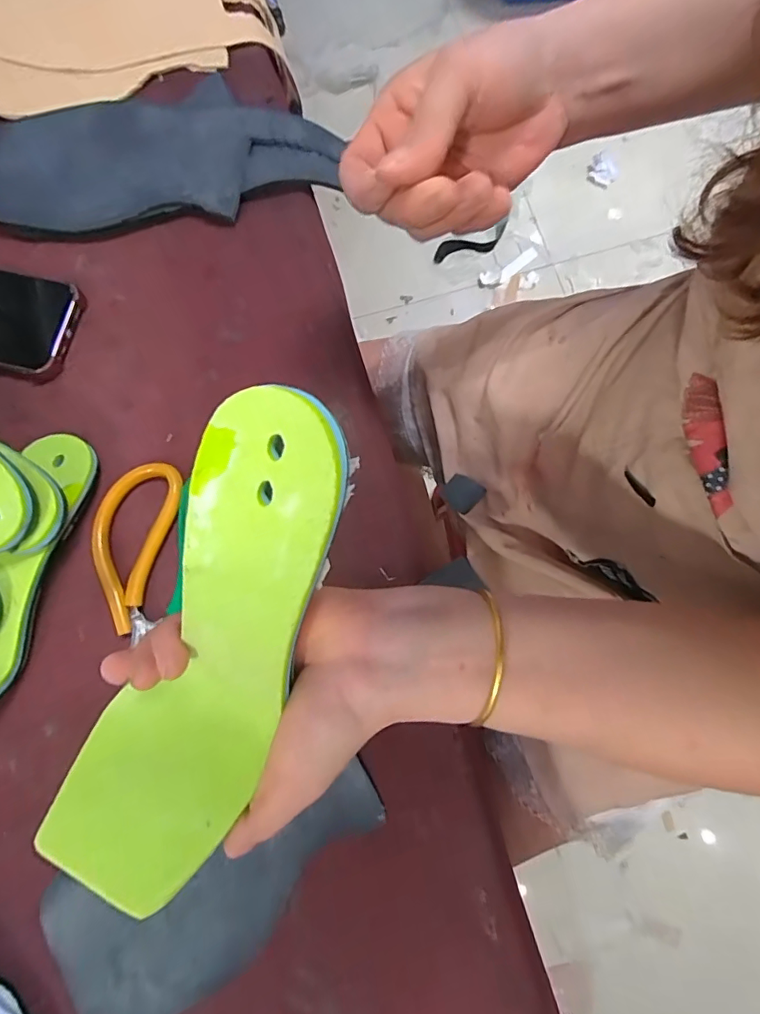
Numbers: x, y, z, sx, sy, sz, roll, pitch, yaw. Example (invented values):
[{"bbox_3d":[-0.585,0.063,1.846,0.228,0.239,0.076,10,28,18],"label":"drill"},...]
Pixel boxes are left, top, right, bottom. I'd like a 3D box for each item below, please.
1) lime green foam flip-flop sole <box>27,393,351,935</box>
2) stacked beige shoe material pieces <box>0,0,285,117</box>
[{"bbox_3d":[-0.070,0.063,0.194,0.072,0.038,0.226,29,110,6],"label":"lime green foam flip-flop sole"},{"bbox_3d":[-0.217,-0.409,0.400,0.243,0.022,0.137,-18,100,-8],"label":"stacked beige shoe material pieces"}]

